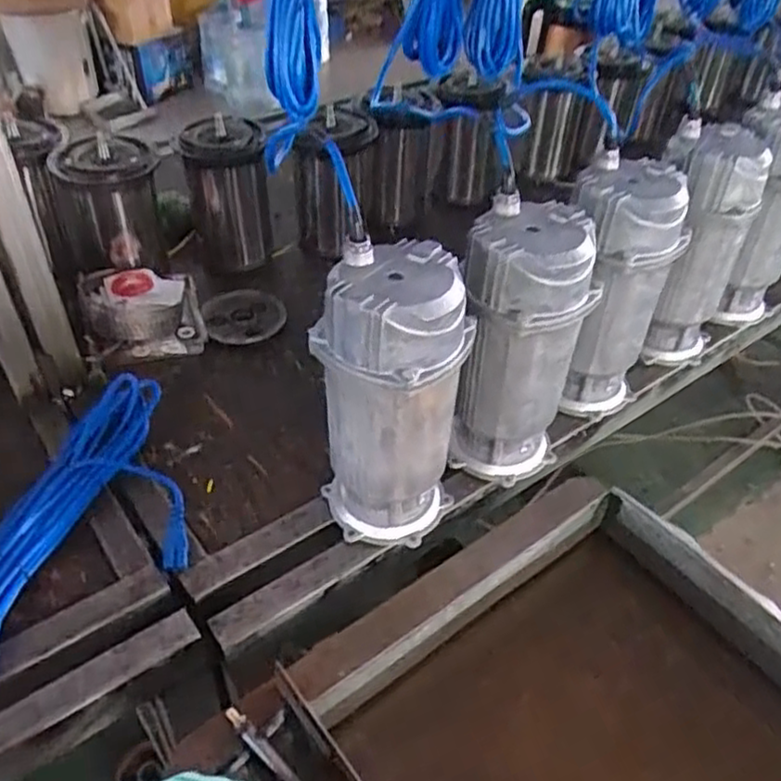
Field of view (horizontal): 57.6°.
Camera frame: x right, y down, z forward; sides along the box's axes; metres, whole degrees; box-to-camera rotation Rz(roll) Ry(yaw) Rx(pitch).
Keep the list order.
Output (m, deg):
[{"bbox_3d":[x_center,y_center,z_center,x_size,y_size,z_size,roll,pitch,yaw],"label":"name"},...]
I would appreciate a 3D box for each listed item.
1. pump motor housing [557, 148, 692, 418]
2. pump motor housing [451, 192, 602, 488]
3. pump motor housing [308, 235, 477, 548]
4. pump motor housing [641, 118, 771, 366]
[{"bbox_3d":[0.254,-0.108,0.844,0.128,0.289,0.136,15,43,13],"label":"pump motor housing"},{"bbox_3d":[0.132,-0.038,0.756,0.128,0.289,0.116,9,42,6],"label":"pump motor housing"},{"bbox_3d":[-0.002,0.015,0.692,0.125,0.293,0.115,27,47,24],"label":"pump motor housing"},{"bbox_3d":[0.385,-0.180,0.928,0.122,0.290,0.123,-17,46,-21],"label":"pump motor housing"}]

